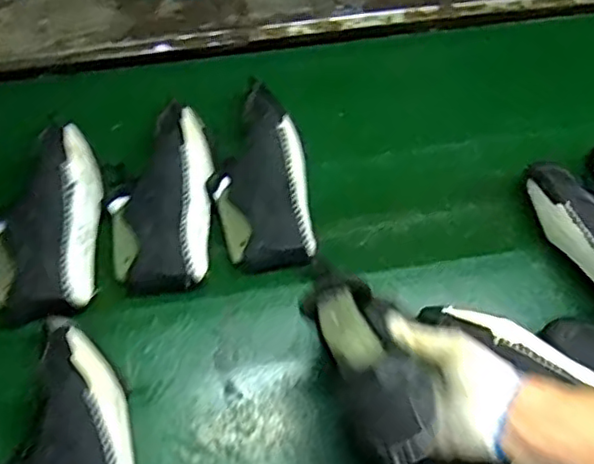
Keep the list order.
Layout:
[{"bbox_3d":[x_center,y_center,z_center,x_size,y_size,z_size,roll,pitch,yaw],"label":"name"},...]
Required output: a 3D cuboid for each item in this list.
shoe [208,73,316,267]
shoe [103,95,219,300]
[{"bbox_3d":[-0.055,-0.087,0.884,0.132,0.088,0.281,-6,63,-3],"label":"shoe"},{"bbox_3d":[-0.184,-0.048,0.860,0.134,0.088,0.267,-1,62,0],"label":"shoe"}]

